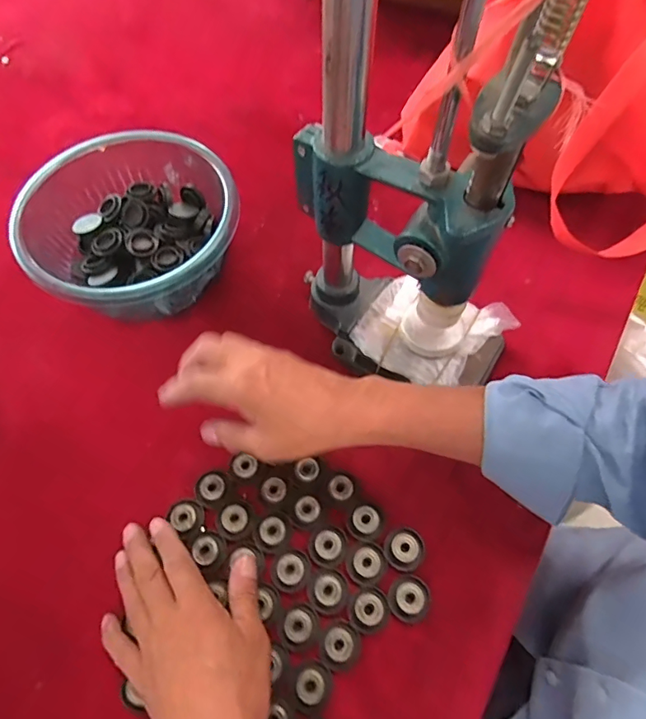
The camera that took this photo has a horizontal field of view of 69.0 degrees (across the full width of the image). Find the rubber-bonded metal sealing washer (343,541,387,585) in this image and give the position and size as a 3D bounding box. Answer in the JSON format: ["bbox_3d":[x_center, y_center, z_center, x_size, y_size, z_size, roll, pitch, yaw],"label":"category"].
[{"bbox_3d":[0.035,0.166,0.385,0.033,0.004,0.033,-1,64,1],"label":"rubber-bonded metal sealing washer"}]

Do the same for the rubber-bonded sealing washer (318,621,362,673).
[{"bbox_3d":[0.014,0.218,0.357,0.030,0.004,0.032,-1,64,1],"label":"rubber-bonded sealing washer"}]

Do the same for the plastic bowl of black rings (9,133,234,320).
[{"bbox_3d":[-0.198,-0.136,0.492,0.189,0.081,0.201,-1,64,1],"label":"plastic bowl of black rings"}]

